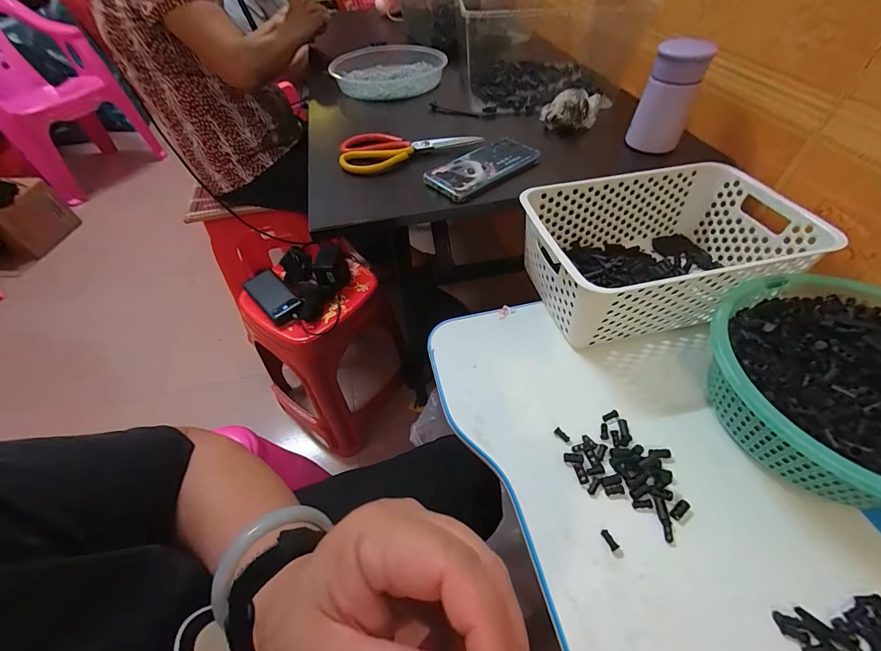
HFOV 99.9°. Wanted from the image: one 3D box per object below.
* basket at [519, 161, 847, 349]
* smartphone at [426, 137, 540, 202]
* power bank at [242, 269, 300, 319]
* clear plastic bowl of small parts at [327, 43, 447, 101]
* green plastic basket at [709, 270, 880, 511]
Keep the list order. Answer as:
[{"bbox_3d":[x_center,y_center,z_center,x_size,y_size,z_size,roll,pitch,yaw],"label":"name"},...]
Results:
[{"bbox_3d":[0.272,-0.096,0.472,0.299,0.104,0.197,-11,51,-7],"label":"basket"},{"bbox_3d":[0.062,-0.225,0.517,0.164,0.009,0.078,-33,57,-23],"label":"smartphone"},{"bbox_3d":[-0.362,-0.068,0.798,0.066,0.021,0.145,-38,59,-26],"label":"power bank"},{"bbox_3d":[-0.106,-0.519,0.763,0.223,0.045,0.211,-1,50,1],"label":"clear plastic bowl of small parts"},{"bbox_3d":[0.372,0.060,0.346,0.220,0.087,0.211,-1,50,1],"label":"green plastic basket"}]

